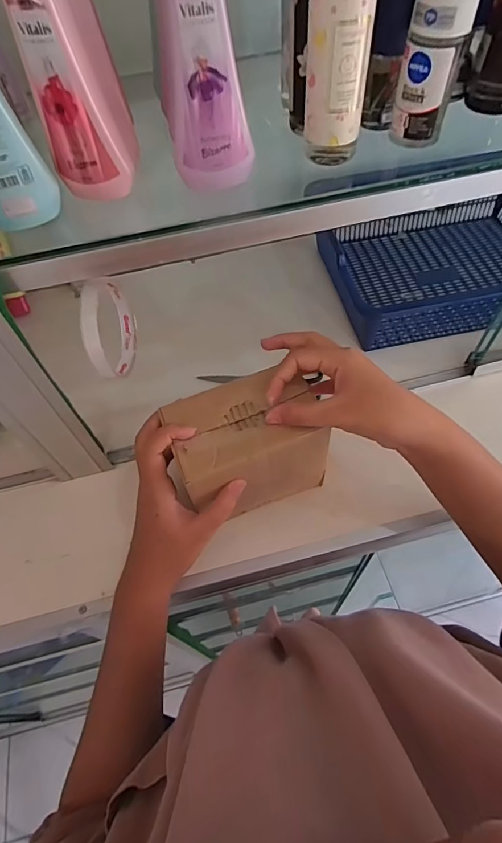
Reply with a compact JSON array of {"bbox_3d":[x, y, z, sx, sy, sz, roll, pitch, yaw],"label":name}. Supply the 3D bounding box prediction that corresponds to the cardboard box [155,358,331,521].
[{"bbox_3d":[-0.003,0.029,0.410,0.129,0.108,0.097,-21,60,-9],"label":"cardboard box"}]

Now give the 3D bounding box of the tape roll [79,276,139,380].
[{"bbox_3d":[-0.117,-0.081,0.360,0.015,0.087,0.091,0,59,3],"label":"tape roll"}]

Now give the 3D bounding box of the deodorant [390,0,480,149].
[{"bbox_3d":[0.127,-0.253,0.304,0.038,0.100,0.032,13,61,11],"label":"deodorant"}]

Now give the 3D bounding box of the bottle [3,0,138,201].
[{"bbox_3d":[-0.116,-0.221,0.264,0.051,0.149,0.036,-9,59,-2],"label":"bottle"}]

